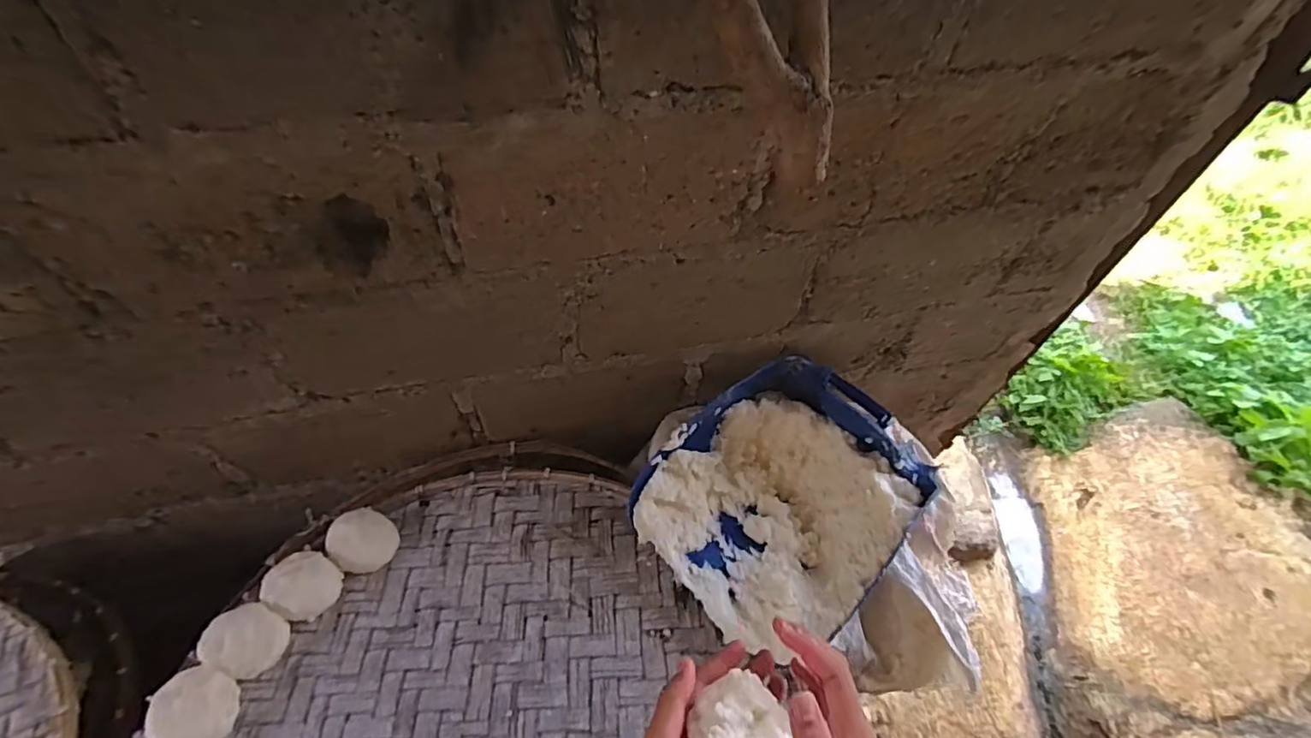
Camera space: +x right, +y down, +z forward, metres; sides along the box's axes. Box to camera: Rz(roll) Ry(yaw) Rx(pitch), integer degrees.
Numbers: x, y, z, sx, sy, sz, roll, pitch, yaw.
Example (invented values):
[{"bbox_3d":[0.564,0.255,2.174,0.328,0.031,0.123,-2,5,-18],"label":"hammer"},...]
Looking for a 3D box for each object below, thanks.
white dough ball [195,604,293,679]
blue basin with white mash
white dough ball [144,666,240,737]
[{"bbox_3d":[-0.482,0.317,0.683,0.081,0.025,0.081,11,56,-17],"label":"white dough ball"},{"bbox_3d":[0.167,0.166,0.779,0.350,0.120,0.295,-37,64,-26],"label":"blue basin with white mash"},{"bbox_3d":[-0.506,0.371,0.637,0.084,0.049,0.077,2,54,-2],"label":"white dough ball"}]

